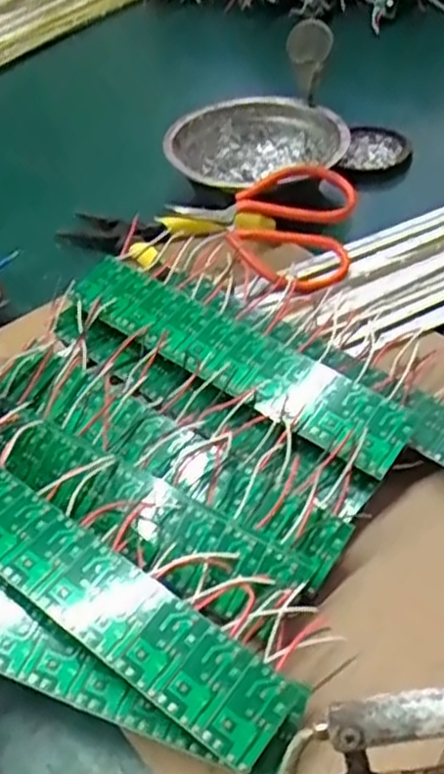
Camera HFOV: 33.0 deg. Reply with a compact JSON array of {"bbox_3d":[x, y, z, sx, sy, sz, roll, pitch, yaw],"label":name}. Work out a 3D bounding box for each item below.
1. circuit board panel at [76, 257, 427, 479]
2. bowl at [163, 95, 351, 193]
[{"bbox_3d":[0.004,-0.018,0.392,0.200,0.007,0.039,30,68,23],"label":"circuit board panel"},{"bbox_3d":[0.026,-0.169,0.547,0.124,0.041,0.124,-3,48,3],"label":"bowl"}]

